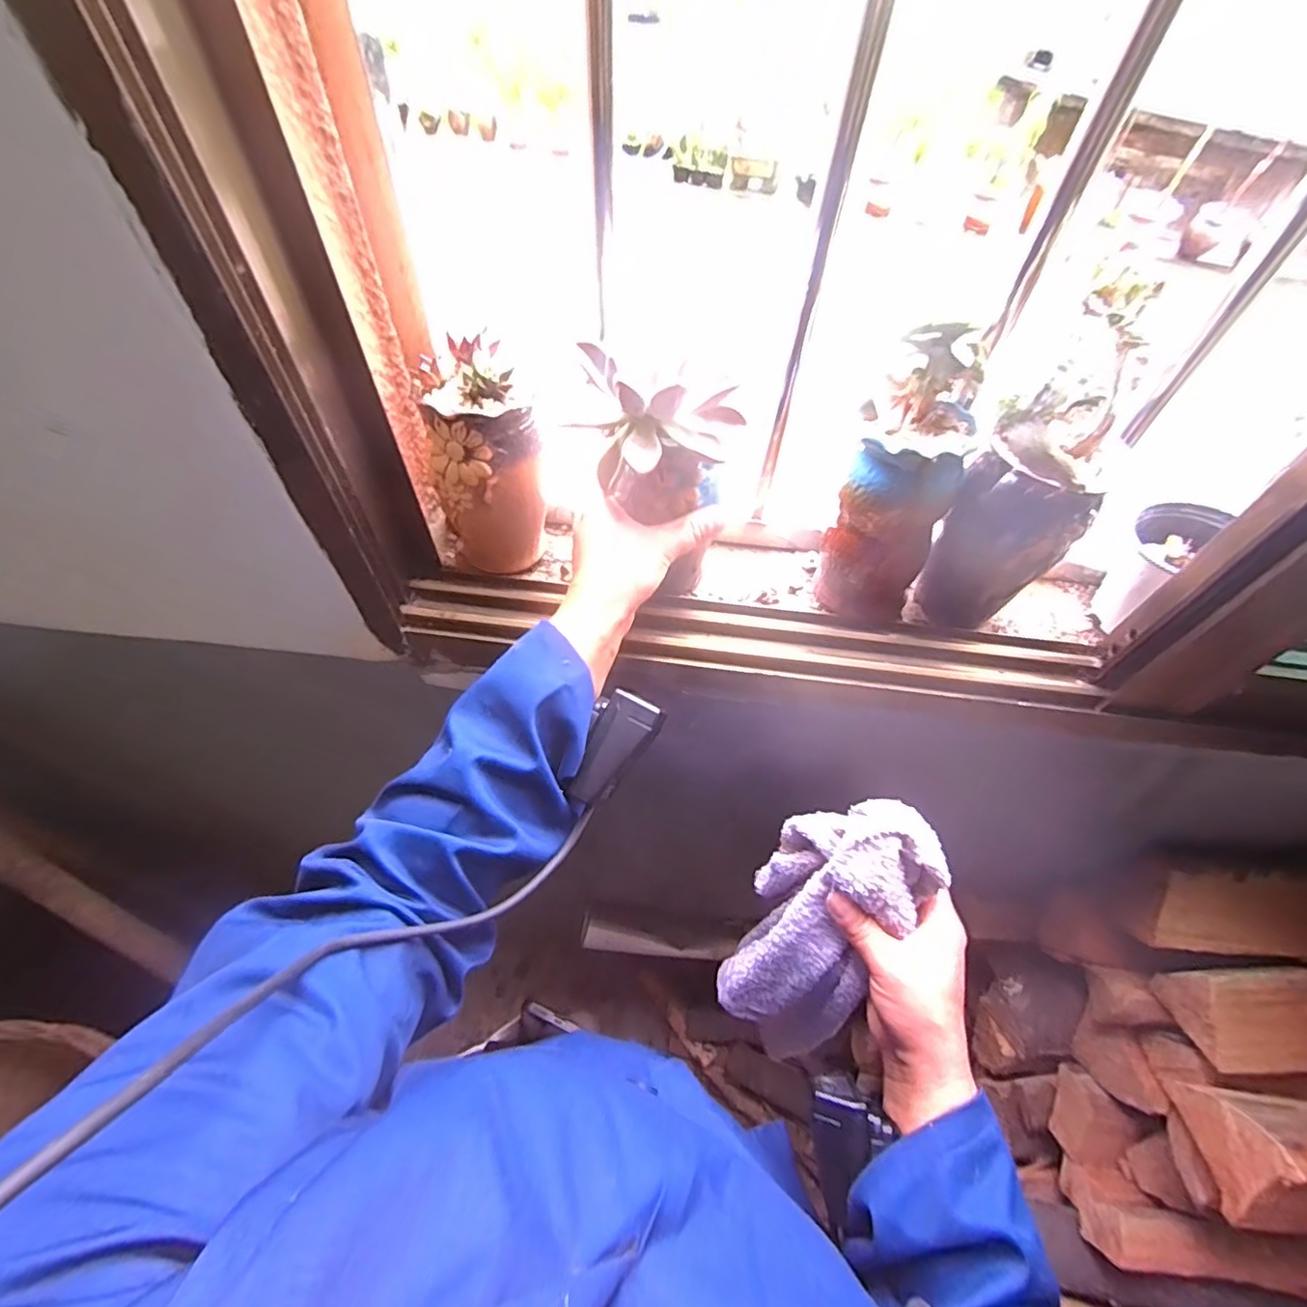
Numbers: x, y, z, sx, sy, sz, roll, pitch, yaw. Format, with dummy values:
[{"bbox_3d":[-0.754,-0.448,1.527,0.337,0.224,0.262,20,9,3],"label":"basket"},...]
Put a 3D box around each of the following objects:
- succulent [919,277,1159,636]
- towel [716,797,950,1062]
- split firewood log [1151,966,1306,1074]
[{"bbox_3d":[0.230,-0.090,0.385,0.080,0.203,0.097,40,63,22],"label":"succulent"},{"bbox_3d":[0.109,0.188,0.411,0.088,0.214,0.058,25,26,14],"label":"towel"},{"bbox_3d":[0.536,0.297,0.493,0.189,0.059,0.069,-1,56,-3],"label":"split firewood log"}]

